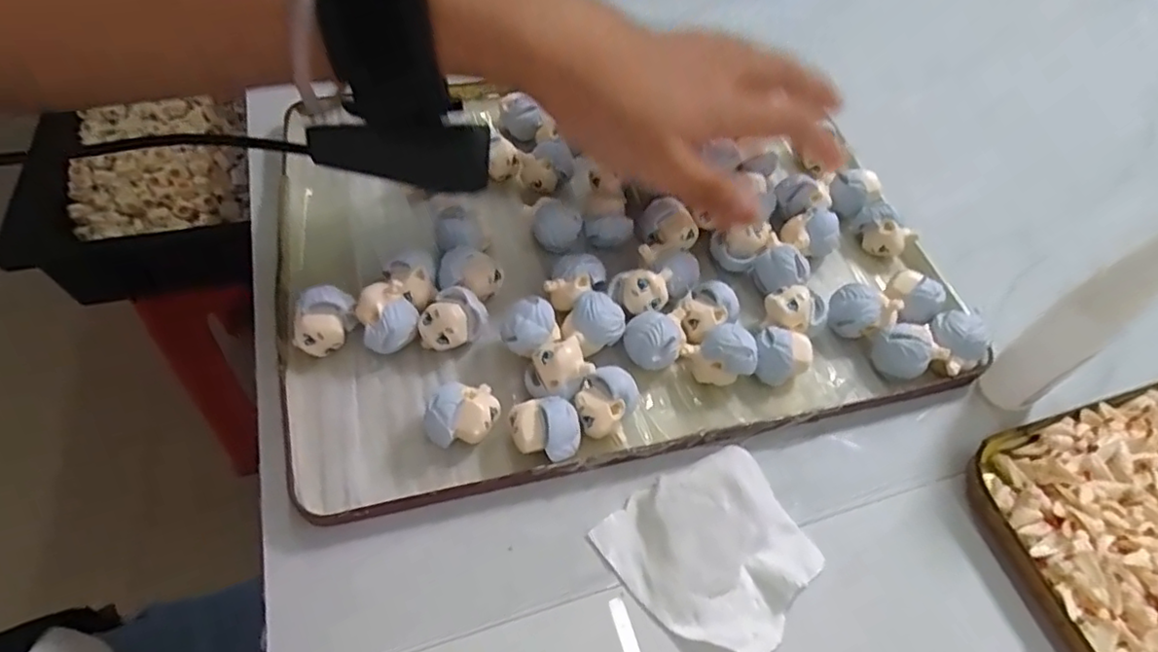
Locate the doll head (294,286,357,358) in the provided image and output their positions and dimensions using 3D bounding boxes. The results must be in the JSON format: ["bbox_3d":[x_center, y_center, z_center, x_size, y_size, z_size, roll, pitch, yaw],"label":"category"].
[{"bbox_3d":[-0.104,-0.001,0.255,0.018,0.024,0.024,10,55,1],"label":"doll head"}]

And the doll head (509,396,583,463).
[{"bbox_3d":[-0.012,0.038,0.232,0.026,0.018,0.020,10,55,1],"label":"doll head"}]

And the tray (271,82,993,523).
[{"bbox_3d":[0.011,-0.039,0.291,0.288,0.028,0.204,-9,57,-12],"label":"tray"}]

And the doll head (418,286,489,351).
[{"bbox_3d":[-0.053,-0.001,0.261,0.020,0.022,0.027,39,61,20],"label":"doll head"}]

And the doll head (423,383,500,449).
[{"bbox_3d":[-0.044,0.034,0.237,0.027,0.024,0.019,-11,57,-13],"label":"doll head"}]

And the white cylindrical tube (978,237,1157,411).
[{"bbox_3d":[0.189,0.004,0.238,0.019,0.113,0.022,-25,61,-21],"label":"white cylindrical tube"}]

